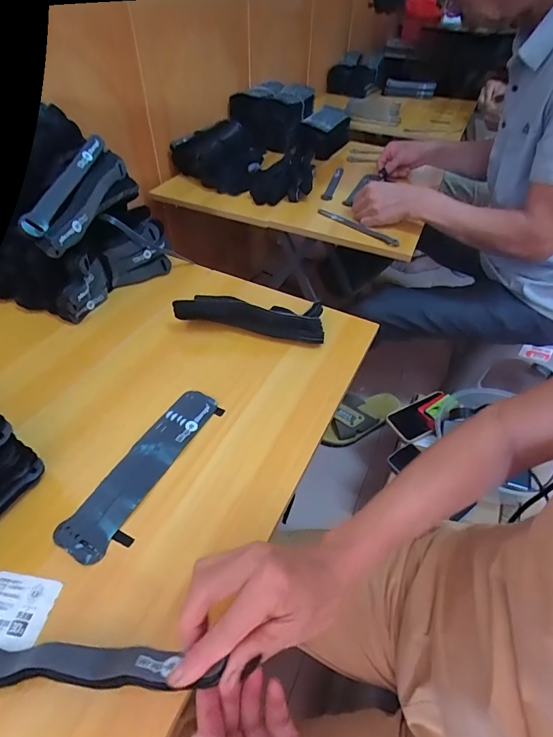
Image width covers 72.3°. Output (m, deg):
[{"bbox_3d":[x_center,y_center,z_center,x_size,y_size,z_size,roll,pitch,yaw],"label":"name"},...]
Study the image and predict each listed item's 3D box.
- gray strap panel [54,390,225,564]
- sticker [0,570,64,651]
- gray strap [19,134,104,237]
[{"bbox_3d":[-0.129,0.098,0.388,0.055,0.008,0.197,22,49,17],"label":"gray strap panel"},{"bbox_3d":[-0.209,0.191,0.301,0.059,0.004,0.049,8,47,4],"label":"sticker"},{"bbox_3d":[-0.271,-0.240,0.486,0.024,0.020,0.185,10,60,6],"label":"gray strap"}]

